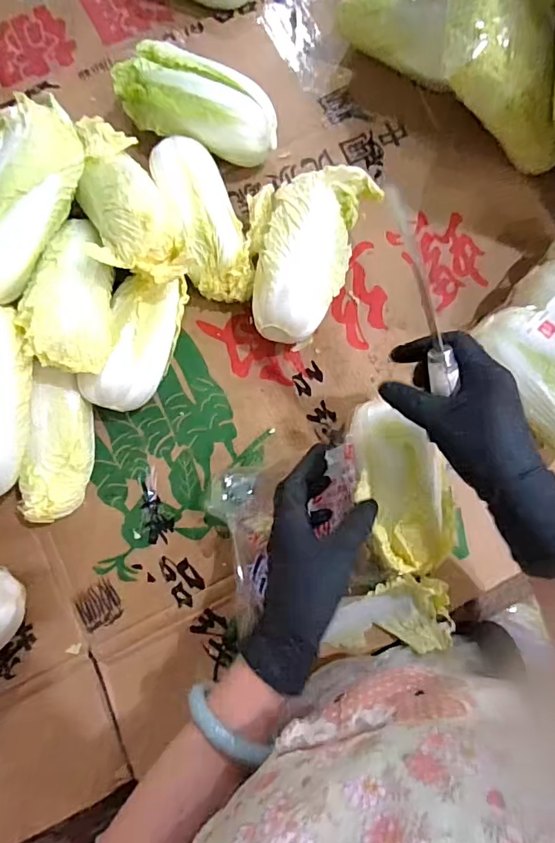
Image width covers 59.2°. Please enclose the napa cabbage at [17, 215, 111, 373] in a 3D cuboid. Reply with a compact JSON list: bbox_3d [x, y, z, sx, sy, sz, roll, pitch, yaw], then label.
[{"bbox_3d":[-0.174,-0.109,0.408,0.066,0.065,0.143,-2,80,-1],"label":"napa cabbage"}]

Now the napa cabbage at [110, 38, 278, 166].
[{"bbox_3d":[-0.075,-0.311,0.486,0.162,0.069,0.085,25,81,4],"label":"napa cabbage"}]

